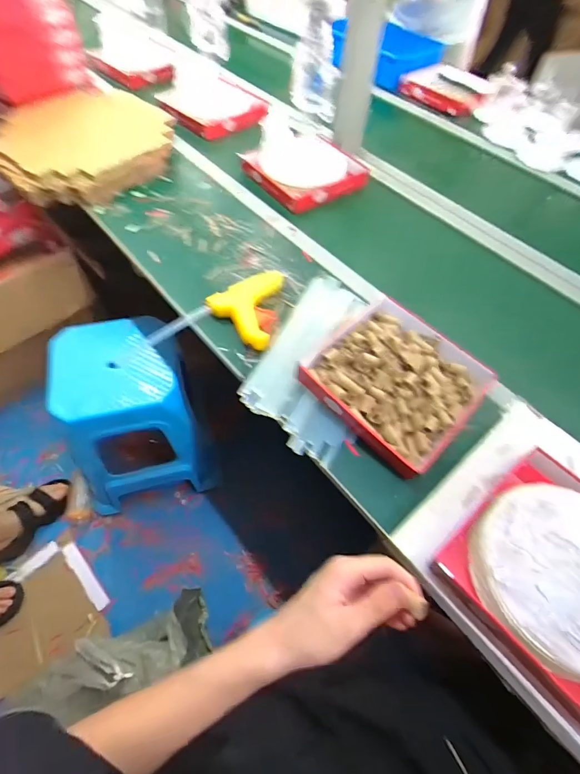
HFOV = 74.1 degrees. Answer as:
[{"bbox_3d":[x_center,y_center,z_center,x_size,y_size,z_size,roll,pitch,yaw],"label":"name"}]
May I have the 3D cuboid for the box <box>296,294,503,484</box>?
[{"bbox_3d":[0.175,-0.019,0.622,0.239,0.050,0.243,-39,68,-23],"label":"box"}]

